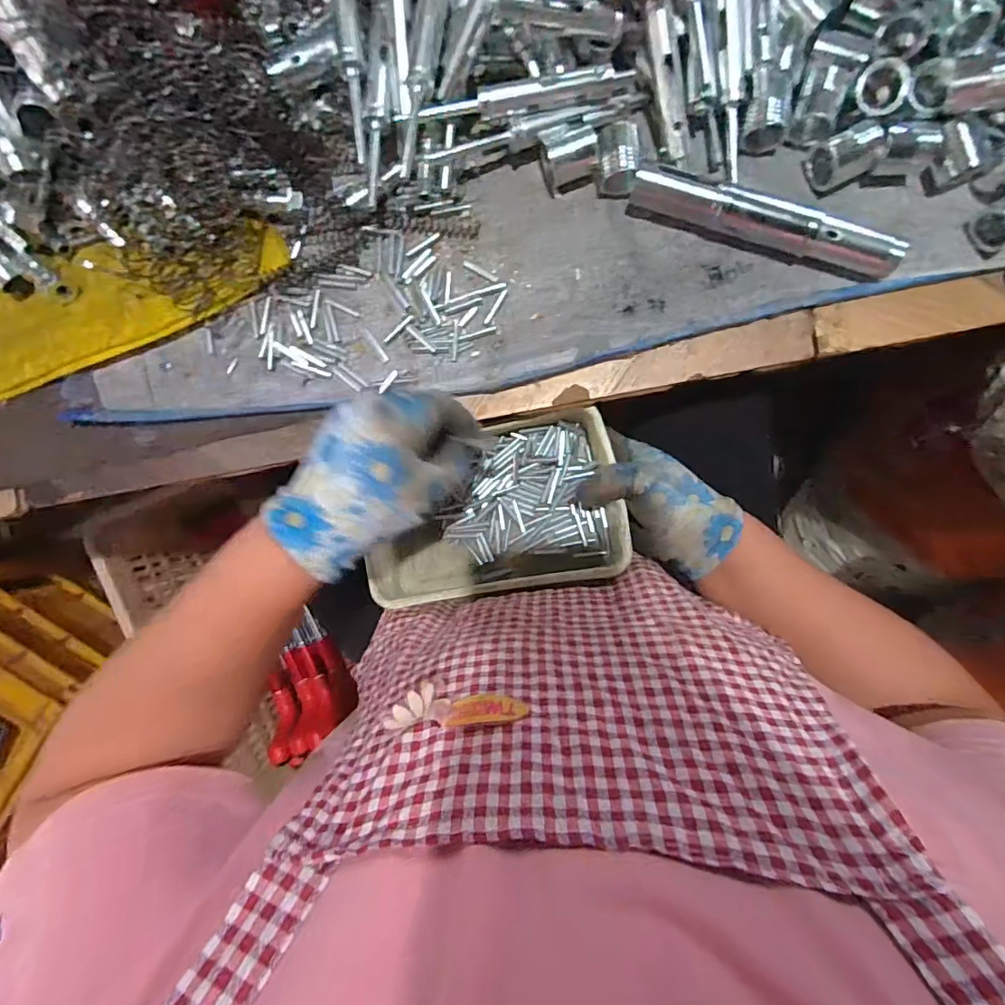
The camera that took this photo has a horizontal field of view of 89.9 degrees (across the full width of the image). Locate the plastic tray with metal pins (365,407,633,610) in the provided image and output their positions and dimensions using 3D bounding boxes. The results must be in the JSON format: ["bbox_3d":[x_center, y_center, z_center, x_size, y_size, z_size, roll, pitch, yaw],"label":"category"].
[{"bbox_3d":[-0.011,0.006,0.408,0.199,0.059,0.131,-12,92,4],"label":"plastic tray with metal pins"}]

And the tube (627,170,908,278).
[{"bbox_3d":[0.176,-0.187,0.339,0.180,0.025,0.022,17,94,2],"label":"tube"}]

